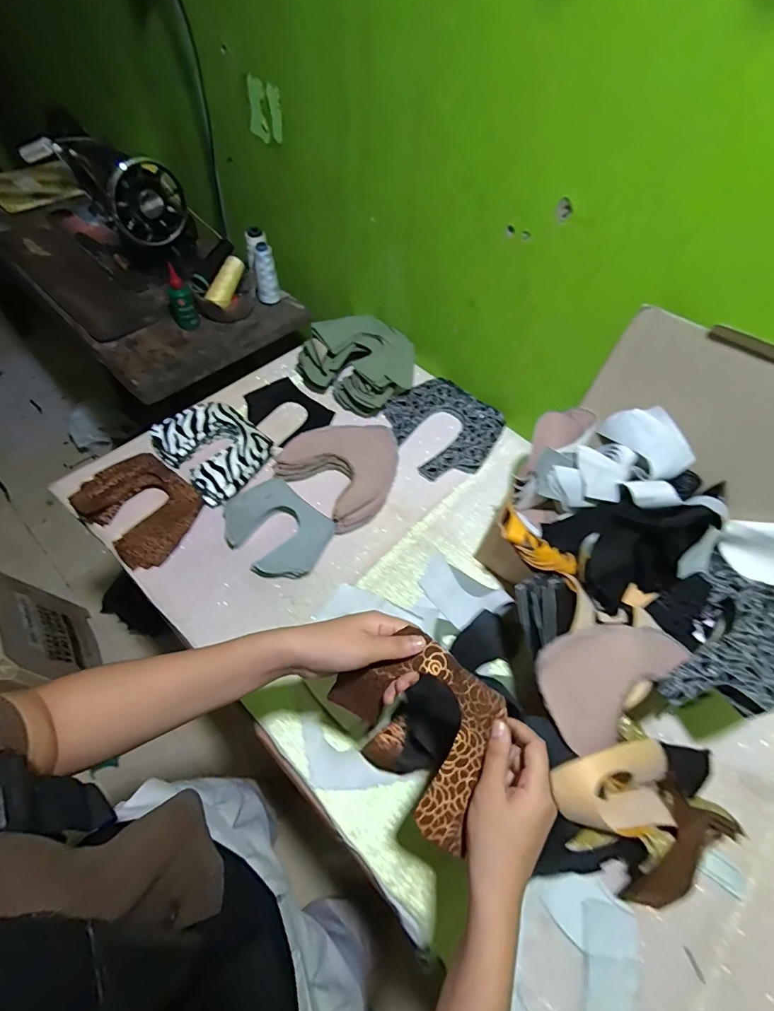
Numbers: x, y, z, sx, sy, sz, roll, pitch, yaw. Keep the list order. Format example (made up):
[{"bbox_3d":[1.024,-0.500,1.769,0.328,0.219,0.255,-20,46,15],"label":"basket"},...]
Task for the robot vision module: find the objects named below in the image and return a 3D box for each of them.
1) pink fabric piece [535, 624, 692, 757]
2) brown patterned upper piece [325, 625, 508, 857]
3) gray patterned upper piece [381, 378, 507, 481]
[{"bbox_3d":[0.235,0.172,0.453,0.157,0.040,0.102,-17,61,-15],"label":"pink fabric piece"},{"bbox_3d":[0.025,0.187,0.381,0.149,0.062,0.114,34,61,16],"label":"brown patterned upper piece"},{"bbox_3d":[0.102,-0.139,0.766,0.177,0.013,0.184,-31,69,-17],"label":"gray patterned upper piece"}]

